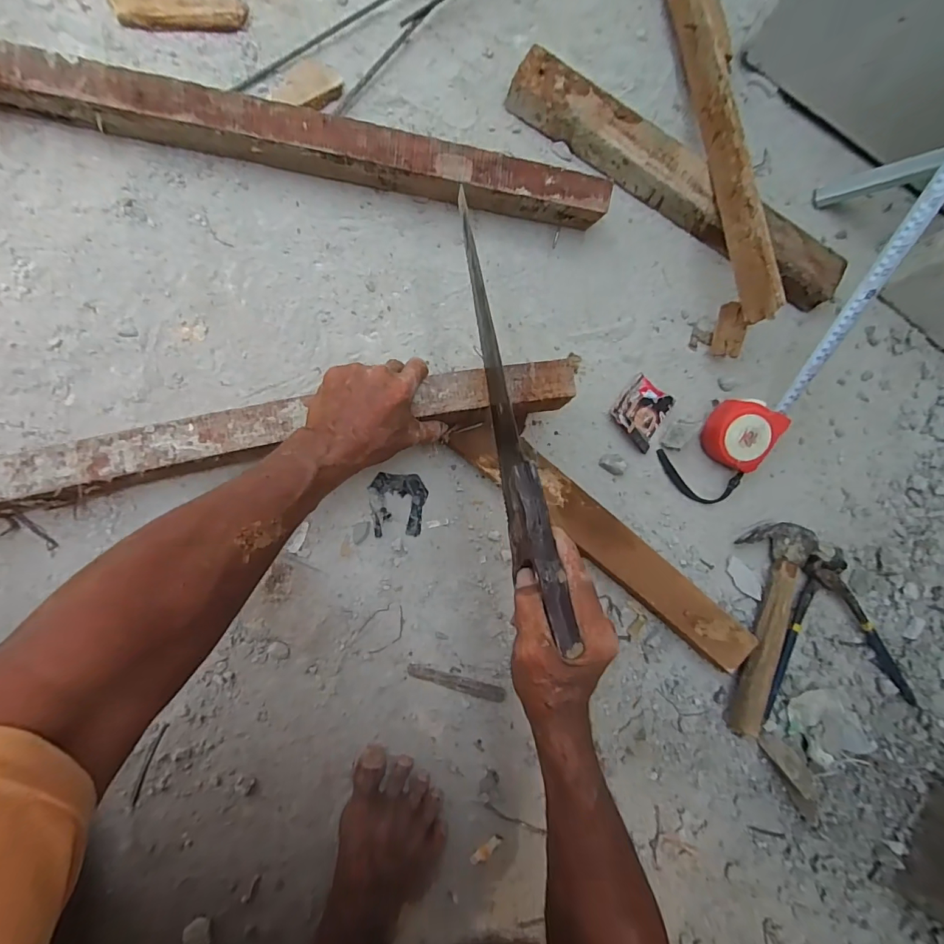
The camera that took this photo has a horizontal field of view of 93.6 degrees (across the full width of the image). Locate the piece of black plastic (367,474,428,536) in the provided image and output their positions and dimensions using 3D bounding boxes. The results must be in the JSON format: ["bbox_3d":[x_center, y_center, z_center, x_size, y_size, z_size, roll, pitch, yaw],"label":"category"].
[{"bbox_3d":[-0.081,0.035,0.479,0.061,0.005,0.066,4,84,-5],"label":"piece of black plastic"}]

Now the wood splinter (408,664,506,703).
[{"bbox_3d":[-0.016,0.225,0.469,0.106,0.006,0.016,17,83,-7],"label":"wood splinter"}]

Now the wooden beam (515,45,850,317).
[{"bbox_3d":[0.257,-0.356,0.548,0.466,0.048,0.074,32,80,-4],"label":"wooden beam"}]

